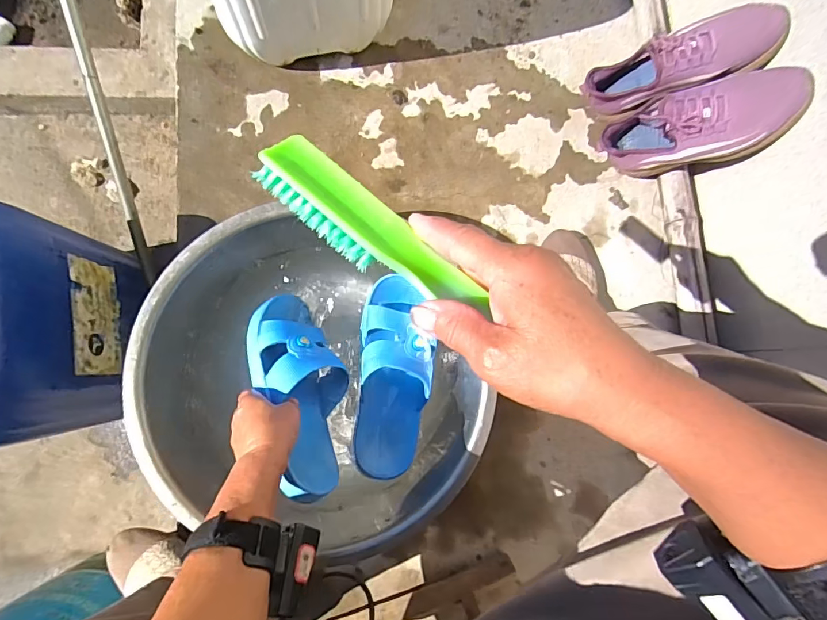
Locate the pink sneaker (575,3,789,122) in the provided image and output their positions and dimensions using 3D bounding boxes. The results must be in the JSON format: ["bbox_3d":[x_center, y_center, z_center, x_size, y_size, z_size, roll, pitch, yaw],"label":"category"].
[{"bbox_3d":[0.354,-0.333,0.619,0.089,0.238,0.090,8,80,-46],"label":"pink sneaker"}]

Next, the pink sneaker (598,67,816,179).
[{"bbox_3d":[0.371,-0.247,0.602,0.081,0.230,0.088,13,80,-38],"label":"pink sneaker"}]

